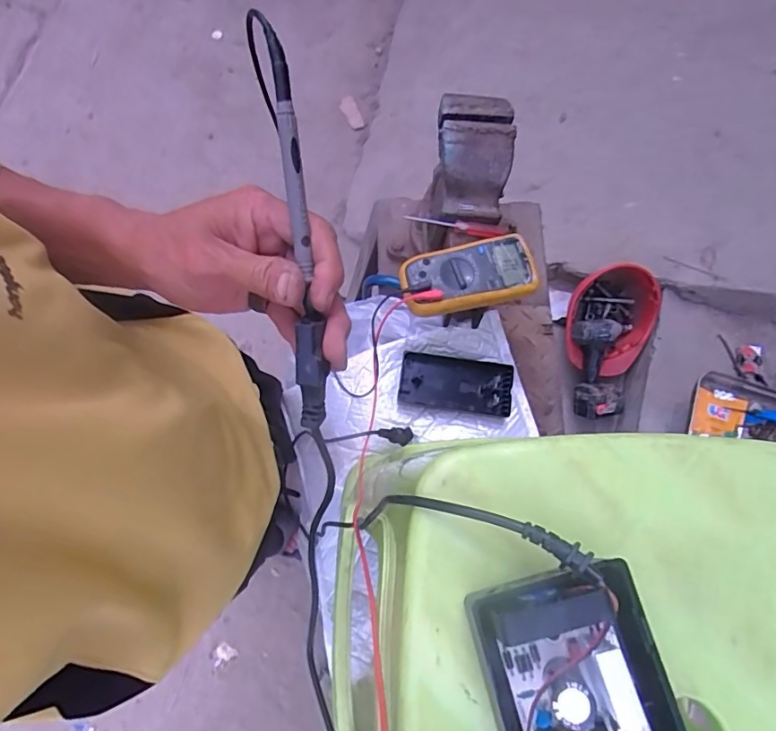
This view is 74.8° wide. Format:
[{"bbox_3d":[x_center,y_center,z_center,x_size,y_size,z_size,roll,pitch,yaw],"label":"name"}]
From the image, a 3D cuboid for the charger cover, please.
[{"bbox_3d":[0.101,0.028,0.760,0.163,0.019,0.077,8,77,1],"label":"charger cover"}]

